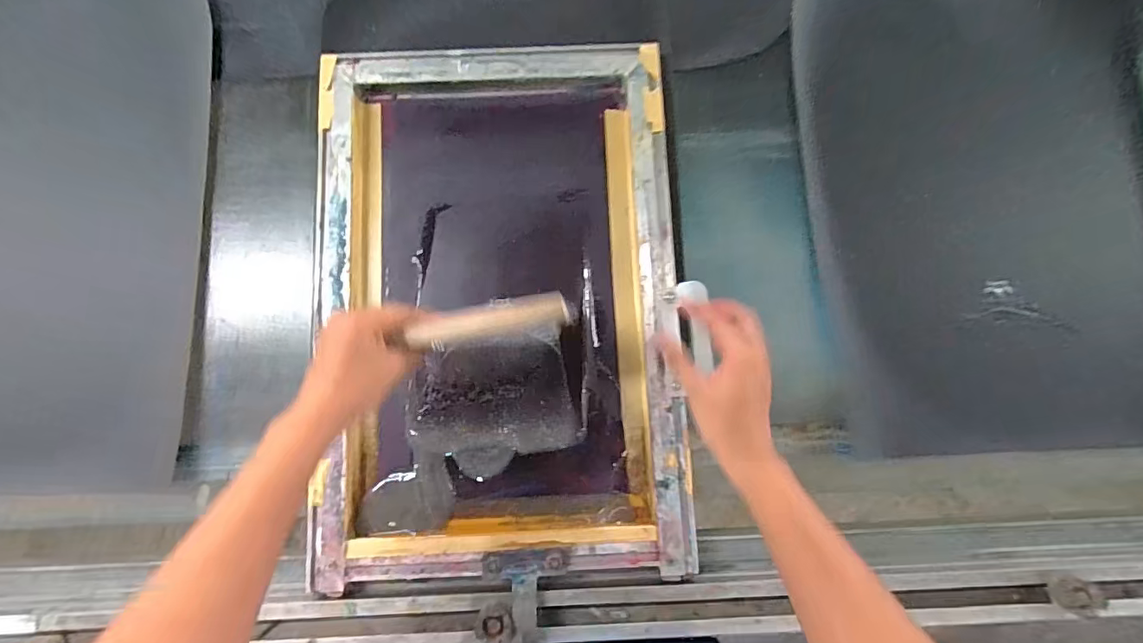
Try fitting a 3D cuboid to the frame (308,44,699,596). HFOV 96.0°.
[{"bbox_3d":[-0.079,-0.006,0.570,0.391,0.056,0.547,-2,84,-3],"label":"frame"}]

